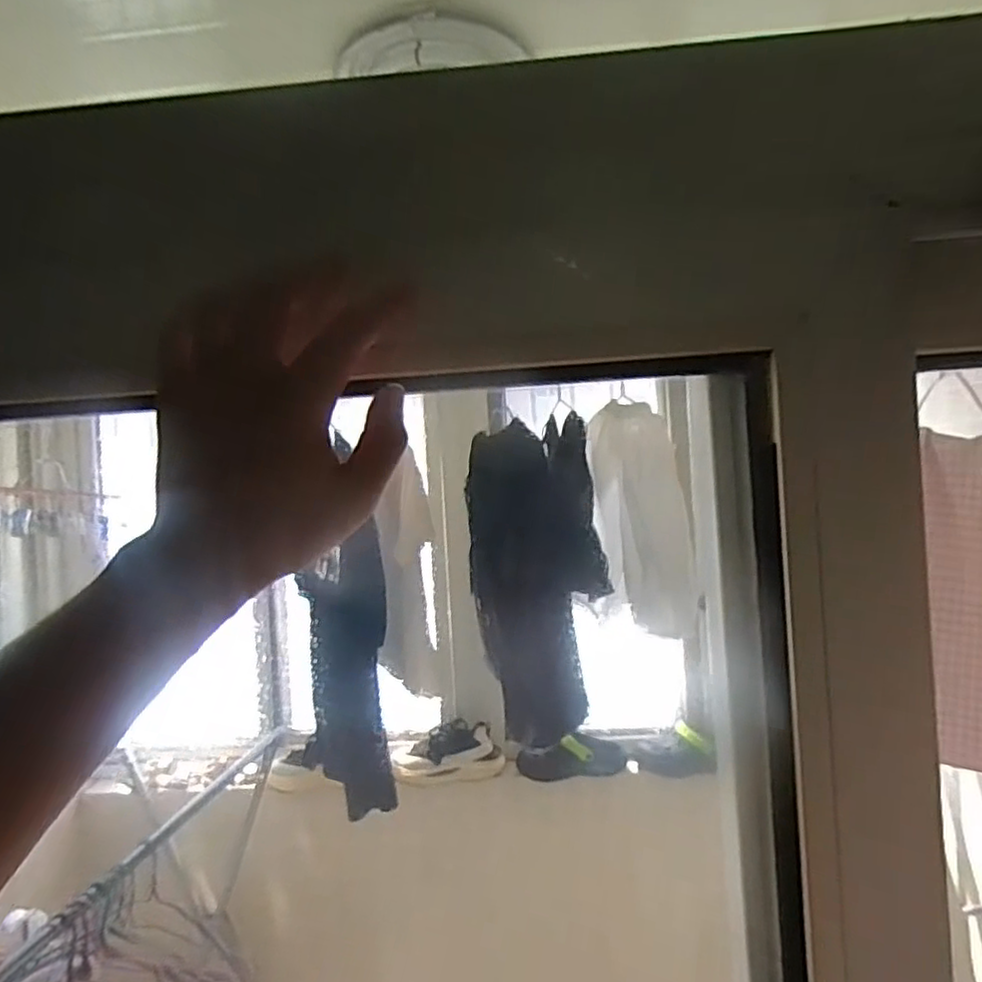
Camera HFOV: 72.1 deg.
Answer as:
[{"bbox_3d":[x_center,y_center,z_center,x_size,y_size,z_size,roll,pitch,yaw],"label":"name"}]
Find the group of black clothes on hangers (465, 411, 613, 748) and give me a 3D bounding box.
[{"bbox_3d":[0.092,0.163,1.357,0.191,0.577,0.293,-4,0,-16],"label":"group of black clothes on hangers"}]

